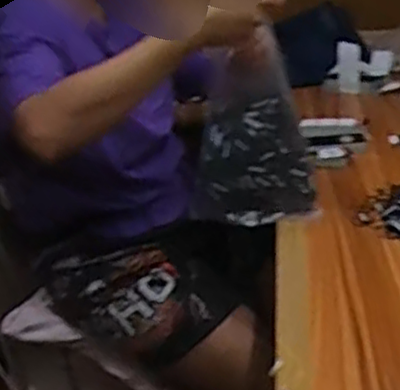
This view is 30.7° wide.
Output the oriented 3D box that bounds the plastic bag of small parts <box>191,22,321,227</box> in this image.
[{"bbox_3d":[0.055,-0.080,1.030,0.170,0.250,0.051,-13,0,14],"label":"plastic bag of small parts"}]

